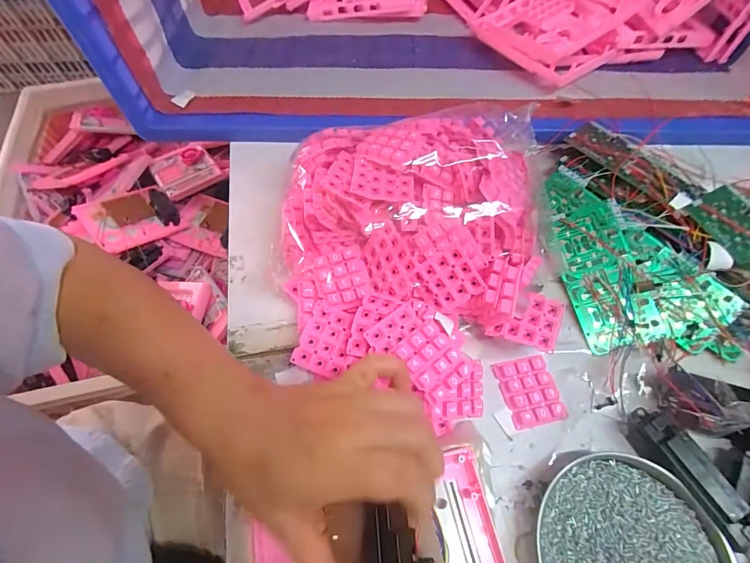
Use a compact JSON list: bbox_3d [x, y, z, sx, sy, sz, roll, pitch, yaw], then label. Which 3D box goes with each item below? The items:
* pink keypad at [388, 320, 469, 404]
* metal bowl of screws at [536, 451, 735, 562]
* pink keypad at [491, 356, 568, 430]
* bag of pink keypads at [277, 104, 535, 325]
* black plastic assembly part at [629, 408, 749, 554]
[{"bbox_3d":[0.048,0.065,0.318,0.049,0.013,0.056,-38,68,-18],"label":"pink keypad"},{"bbox_3d":[0.189,0.203,0.277,0.129,0.022,0.133,-6,62,-2],"label":"metal bowl of screws"},{"bbox_3d":[0.141,0.099,0.342,0.047,0.005,0.058,-12,63,-6],"label":"pink keypad"},{"bbox_3d":[0.039,-0.072,0.378,0.246,0.078,0.214,6,62,3],"label":"bag of pink keypads"},{"bbox_3d":[0.243,0.149,0.292,0.025,0.037,0.100,-24,64,-12],"label":"black plastic assembly part"}]

